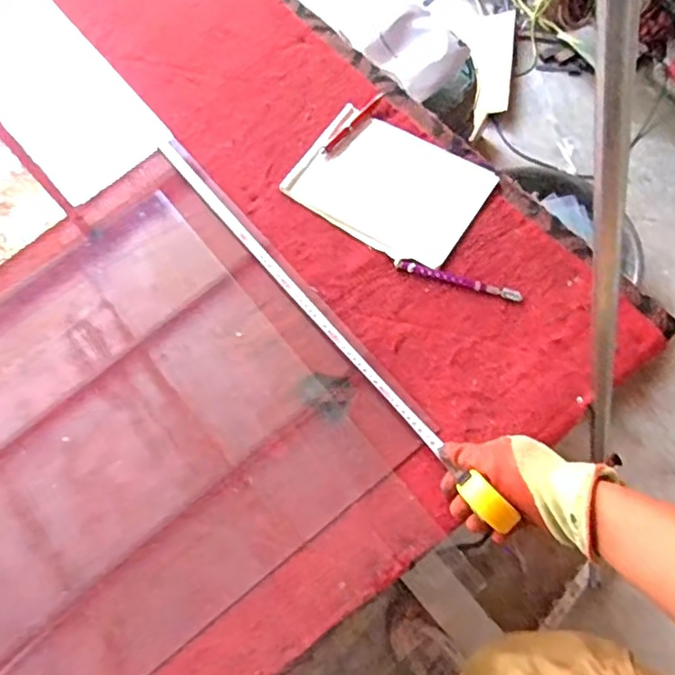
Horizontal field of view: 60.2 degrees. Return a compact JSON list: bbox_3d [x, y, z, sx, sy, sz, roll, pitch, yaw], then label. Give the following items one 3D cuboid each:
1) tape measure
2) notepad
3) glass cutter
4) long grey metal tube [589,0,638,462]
[{"bbox_3d":[-0.039,-0.042,0.750,0.030,0.059,0.709,-36,64,-12],"label":"tape measure"},{"bbox_3d":[0.070,-0.215,0.817,0.256,0.010,0.180,33,75,19],"label":"notepad"},{"bbox_3d":[0.158,-0.075,0.758,0.162,0.015,0.015,18,69,9],"label":"glass cutter"},{"bbox_3d":[0.219,-0.070,0.479,0.023,0.713,0.015,29,70,36],"label":"long grey metal tube"}]

